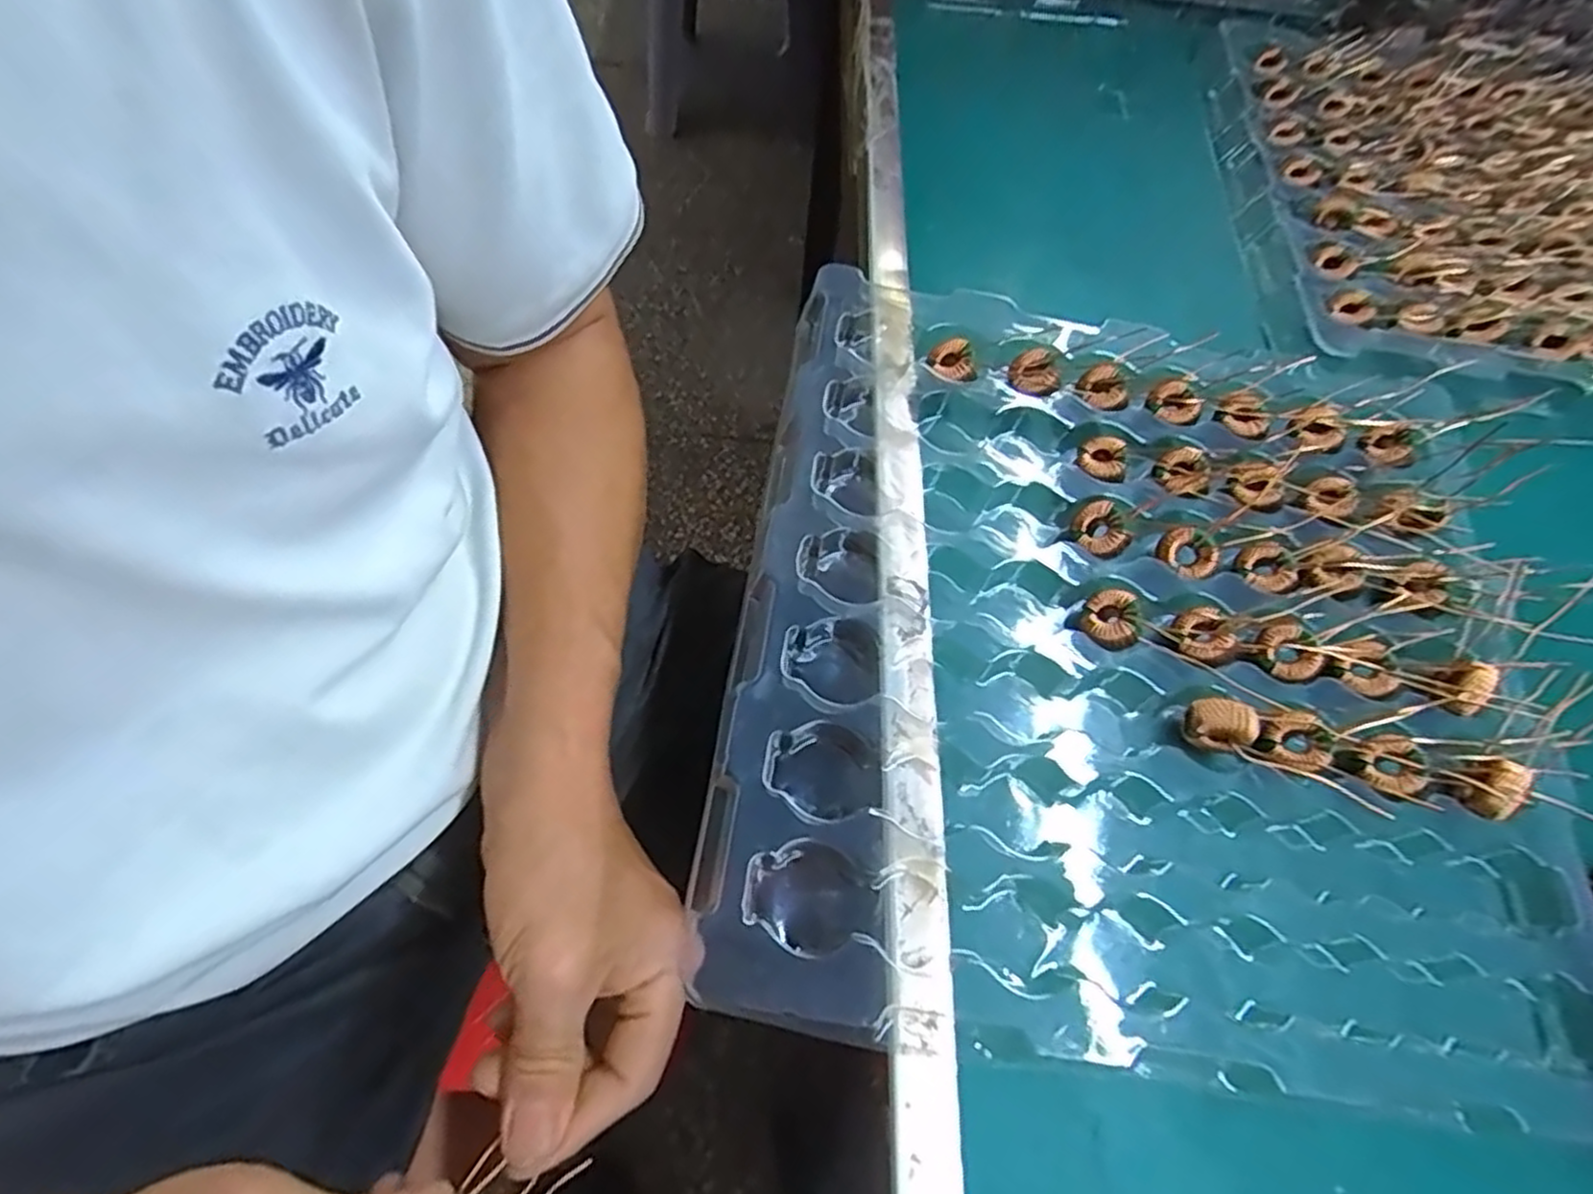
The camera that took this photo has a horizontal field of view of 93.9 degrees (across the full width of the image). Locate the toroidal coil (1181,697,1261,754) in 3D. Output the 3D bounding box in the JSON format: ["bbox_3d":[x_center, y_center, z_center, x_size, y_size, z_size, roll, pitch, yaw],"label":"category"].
[{"bbox_3d":[0.145,0.044,0.257,0.020,0.017,0.013,28,66,9],"label":"toroidal coil"}]

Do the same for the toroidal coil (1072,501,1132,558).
[{"bbox_3d":[0.117,-0.026,0.286,0.018,0.008,0.023,-6,65,-7],"label":"toroidal coil"}]

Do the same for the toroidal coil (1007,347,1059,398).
[{"bbox_3d":[0.102,-0.096,0.319,0.019,0.007,0.021,1,64,-4],"label":"toroidal coil"}]

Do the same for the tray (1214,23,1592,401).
[{"bbox_3d":[0.402,-0.230,0.427,0.278,0.034,0.320,6,64,-2],"label":"tray"}]

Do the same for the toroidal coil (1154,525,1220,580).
[{"bbox_3d":[0.151,-0.017,0.286,0.019,0.007,0.022,-40,74,-20],"label":"toroidal coil"}]

